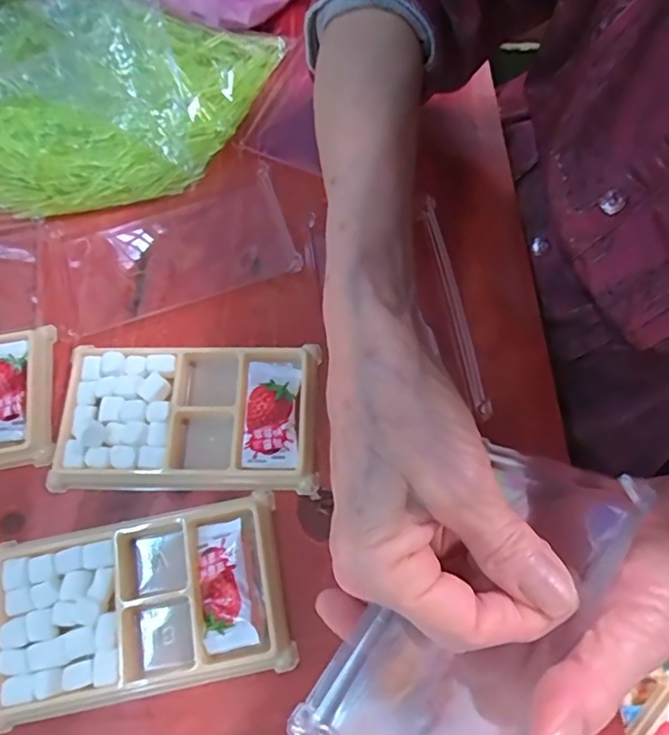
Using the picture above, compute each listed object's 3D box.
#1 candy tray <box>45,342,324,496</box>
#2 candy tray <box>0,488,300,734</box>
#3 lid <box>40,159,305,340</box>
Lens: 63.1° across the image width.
[{"bbox_3d":[-0.078,0.023,0.286,0.137,0.011,0.079,1,69,2],"label":"candy tray"},{"bbox_3d":[-0.090,0.108,0.252,0.131,0.014,0.078,-11,69,-3],"label":"candy tray"},{"bbox_3d":[-0.102,-0.071,0.329,0.148,0.009,0.083,-18,70,-5],"label":"lid"}]

